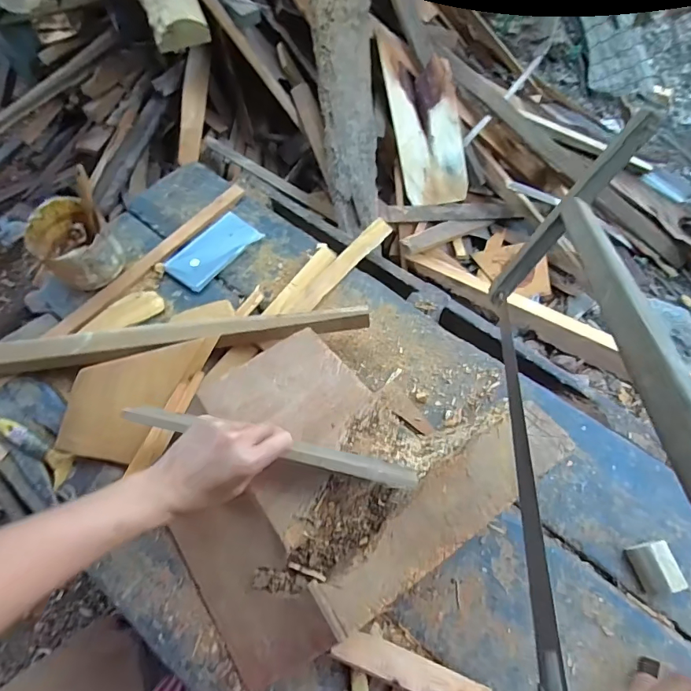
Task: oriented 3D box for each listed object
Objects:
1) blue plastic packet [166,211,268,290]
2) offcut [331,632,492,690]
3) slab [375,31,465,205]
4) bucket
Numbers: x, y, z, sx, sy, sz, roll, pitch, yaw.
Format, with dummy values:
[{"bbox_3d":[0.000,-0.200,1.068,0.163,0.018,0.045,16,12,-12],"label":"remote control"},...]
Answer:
[{"bbox_3d":[-0.248,-0.177,0.820,0.087,0.020,0.168,38,73,16],"label":"blue plastic packet"},{"bbox_3d":[0.087,0.400,0.540,0.178,0.047,0.038,18,69,9],"label":"offcut"},{"bbox_3d":[0.238,-0.666,1.301,0.196,0.039,0.486,-14,109,1],"label":"slab"},{"bbox_3d":[-0.461,-0.174,0.753,0.111,0.098,0.122,-1,67,1],"label":"bucket"}]

